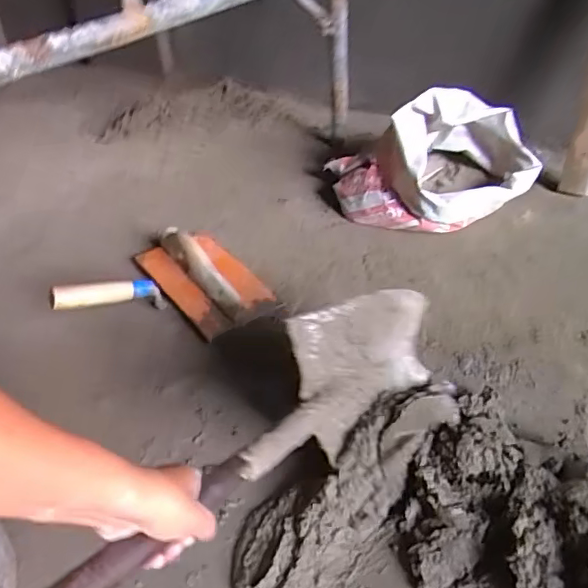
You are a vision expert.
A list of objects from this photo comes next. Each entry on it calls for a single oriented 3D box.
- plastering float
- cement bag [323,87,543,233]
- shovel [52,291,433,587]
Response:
[{"bbox_3d":[-0.177,-0.036,1.110,0.169,0.053,0.331,-25,44,-23],"label":"plastering float"},{"bbox_3d":[0.286,-0.304,1.271,0.431,0.218,0.314,23,47,29],"label":"cement bag"},{"bbox_3d":[-0.110,0.187,0.529,0.104,0.155,0.897,23,28,29],"label":"shovel"}]

